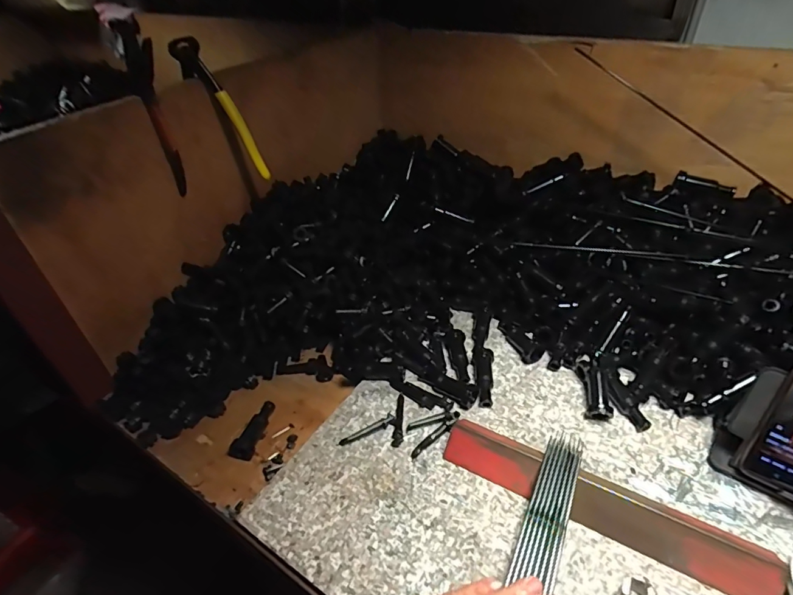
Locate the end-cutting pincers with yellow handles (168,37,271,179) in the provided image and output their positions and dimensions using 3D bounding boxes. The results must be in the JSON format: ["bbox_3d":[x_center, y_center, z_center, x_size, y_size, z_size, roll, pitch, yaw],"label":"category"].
[{"bbox_3d":[-0.197,-0.213,0.524,0.076,0.146,0.031,15,43,22],"label":"end-cutting pincers with yellow handles"}]

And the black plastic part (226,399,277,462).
[{"bbox_3d":[-0.152,0.140,0.488,0.025,0.018,0.070,8,40,15],"label":"black plastic part"}]

